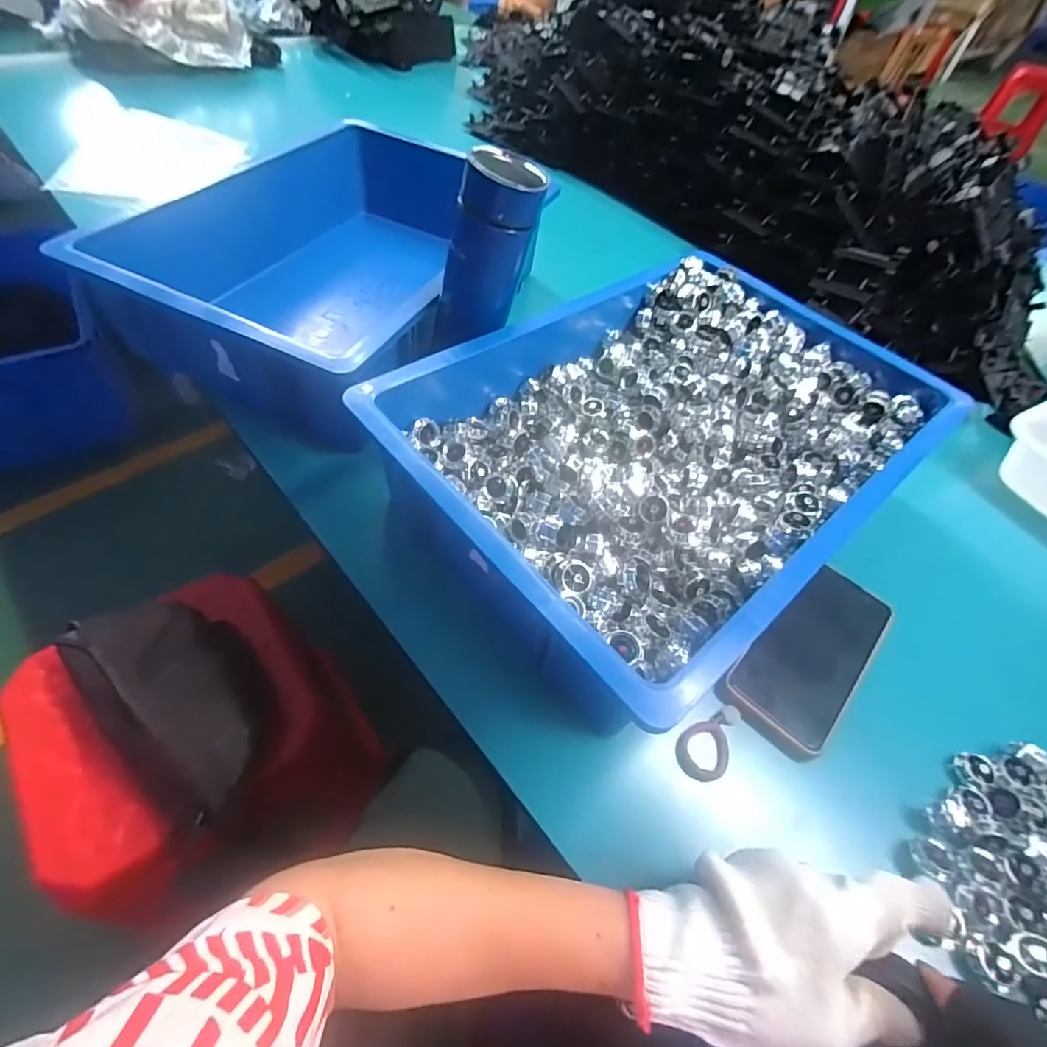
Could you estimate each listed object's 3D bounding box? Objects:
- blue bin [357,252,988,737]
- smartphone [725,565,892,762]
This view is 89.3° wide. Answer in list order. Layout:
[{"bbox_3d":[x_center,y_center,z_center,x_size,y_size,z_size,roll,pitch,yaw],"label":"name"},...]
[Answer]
[{"bbox_3d":[0.118,-0.076,0.473,0.445,0.118,0.325,-34,63,-26],"label":"blue bin"},{"bbox_3d":[0.226,0.097,0.411,0.074,0.014,0.165,39,59,21],"label":"smartphone"}]

